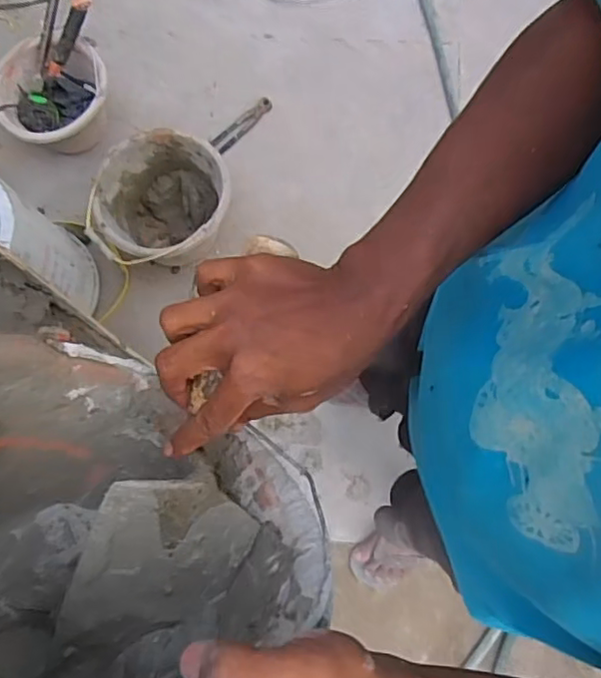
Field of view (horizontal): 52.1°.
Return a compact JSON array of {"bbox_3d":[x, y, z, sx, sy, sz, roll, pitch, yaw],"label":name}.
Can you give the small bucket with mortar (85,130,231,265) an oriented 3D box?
[{"bbox_3d":[-0.278,-0.273,1.304,0.256,0.214,0.273,0,79,2],"label":"small bucket with mortar"}]

